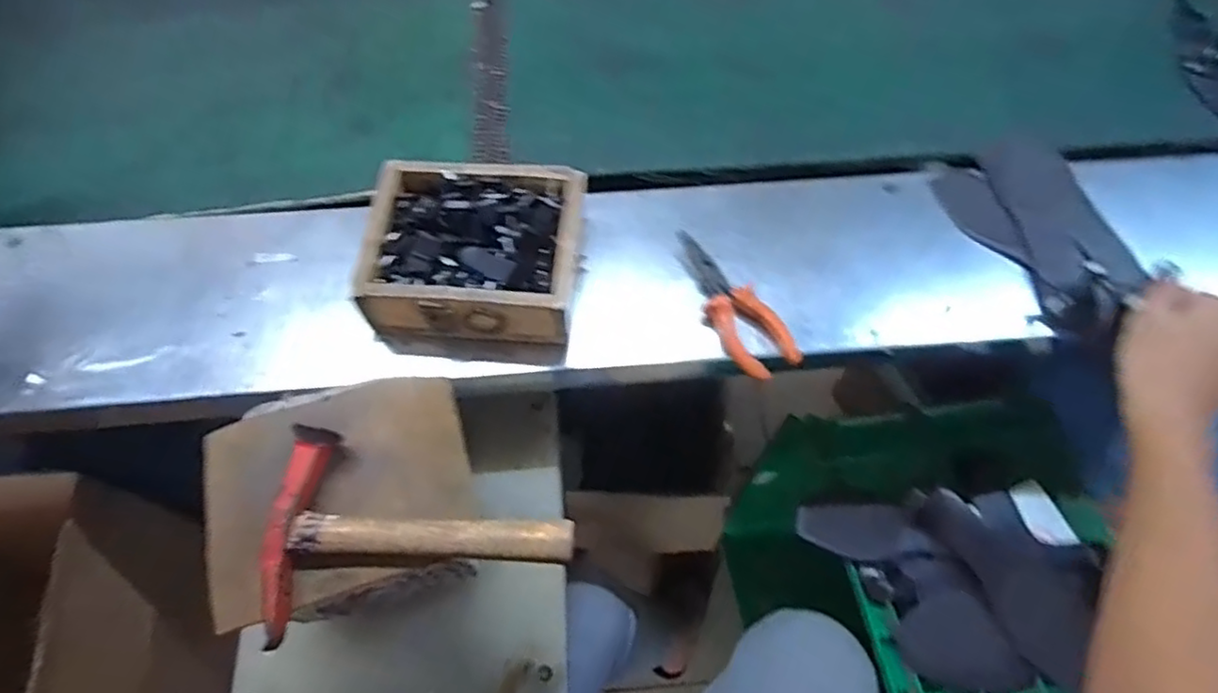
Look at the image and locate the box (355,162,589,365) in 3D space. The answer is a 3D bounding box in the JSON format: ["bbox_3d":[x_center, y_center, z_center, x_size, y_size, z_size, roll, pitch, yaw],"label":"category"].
[{"bbox_3d":[-0.117,-0.074,0.600,0.178,0.095,0.165,2,61,3],"label":"box"}]

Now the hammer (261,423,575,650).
[{"bbox_3d":[-0.130,0.121,0.456,0.204,0.031,0.137,-3,61,0],"label":"hammer"}]

